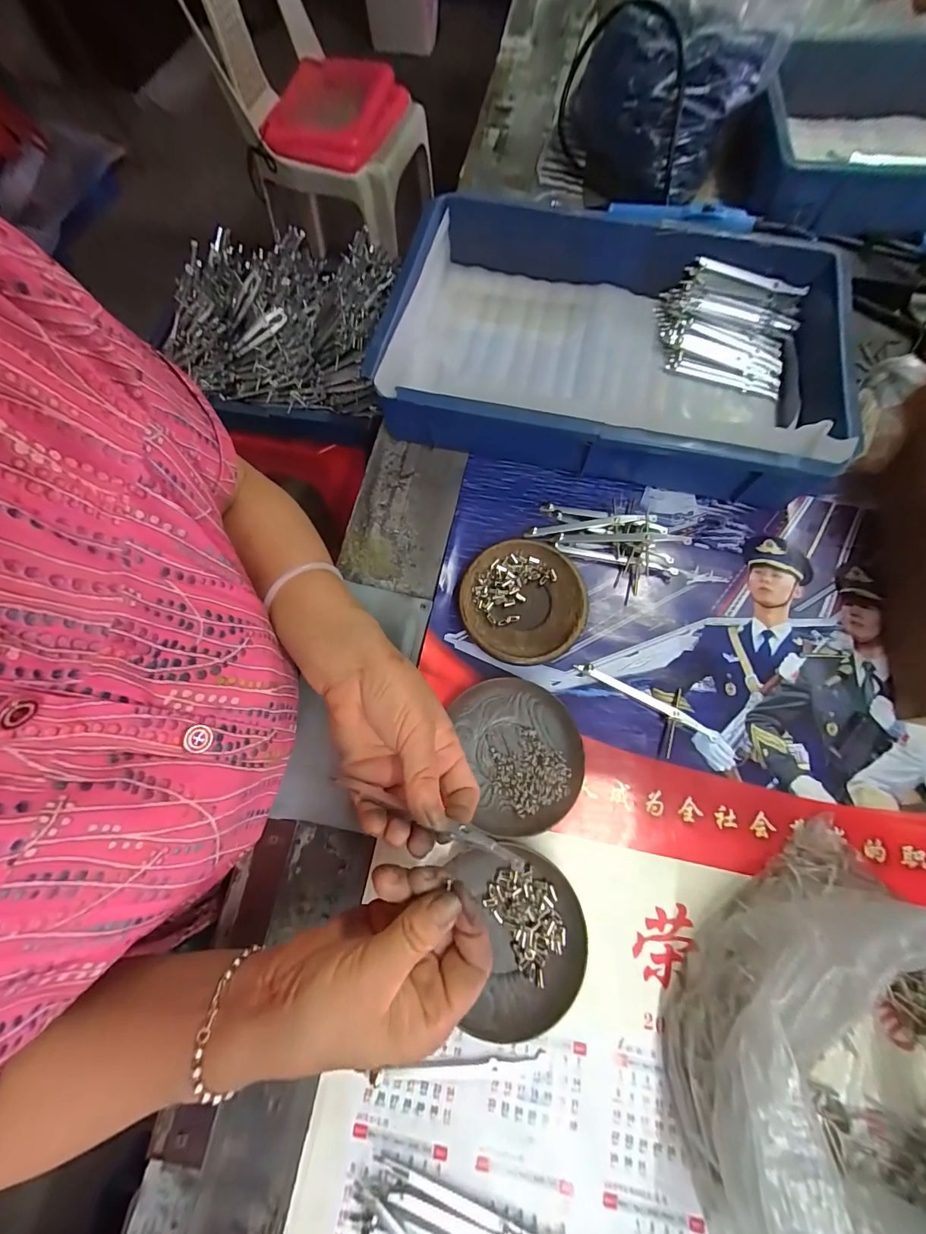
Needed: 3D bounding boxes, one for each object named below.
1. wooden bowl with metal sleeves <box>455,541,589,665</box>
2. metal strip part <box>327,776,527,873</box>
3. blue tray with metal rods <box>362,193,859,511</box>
[{"bbox_3d":[0.056,-0.013,0.395,0.114,0.017,0.106,0,71,1],"label":"wooden bowl with metal sleeves"},{"bbox_3d":[-0.023,0.117,0.258,0.123,0.006,0.010,15,72,20],"label":"metal strip part"},{"bbox_3d":[0.149,-0.288,0.454,0.420,0.081,0.316,12,72,5],"label":"blue tray with metal rods"}]

